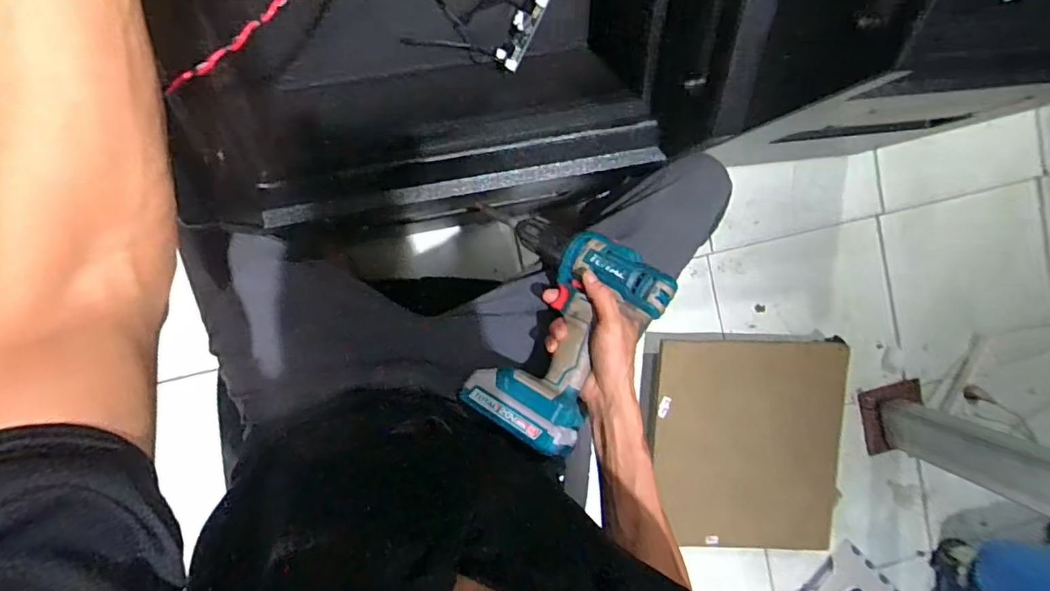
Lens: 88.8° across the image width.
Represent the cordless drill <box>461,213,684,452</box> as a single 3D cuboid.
[{"bbox_3d":[0.030,0.040,0.566,0.185,0.076,0.219,28,80,28],"label":"cordless drill"}]

